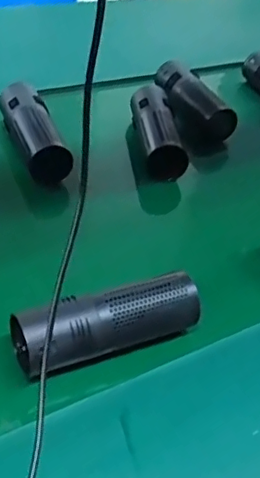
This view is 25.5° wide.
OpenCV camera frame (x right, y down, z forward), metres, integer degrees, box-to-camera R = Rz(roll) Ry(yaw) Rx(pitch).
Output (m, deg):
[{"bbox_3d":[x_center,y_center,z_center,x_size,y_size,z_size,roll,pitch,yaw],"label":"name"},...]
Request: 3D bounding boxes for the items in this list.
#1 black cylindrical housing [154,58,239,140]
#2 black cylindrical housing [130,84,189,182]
[{"bbox_3d":[0.097,-0.219,0.891,0.052,0.047,0.177,-12,47,-25],"label":"black cylindrical housing"},{"bbox_3d":[0.033,-0.155,0.806,0.052,0.053,0.191,1,42,-13],"label":"black cylindrical housing"}]

